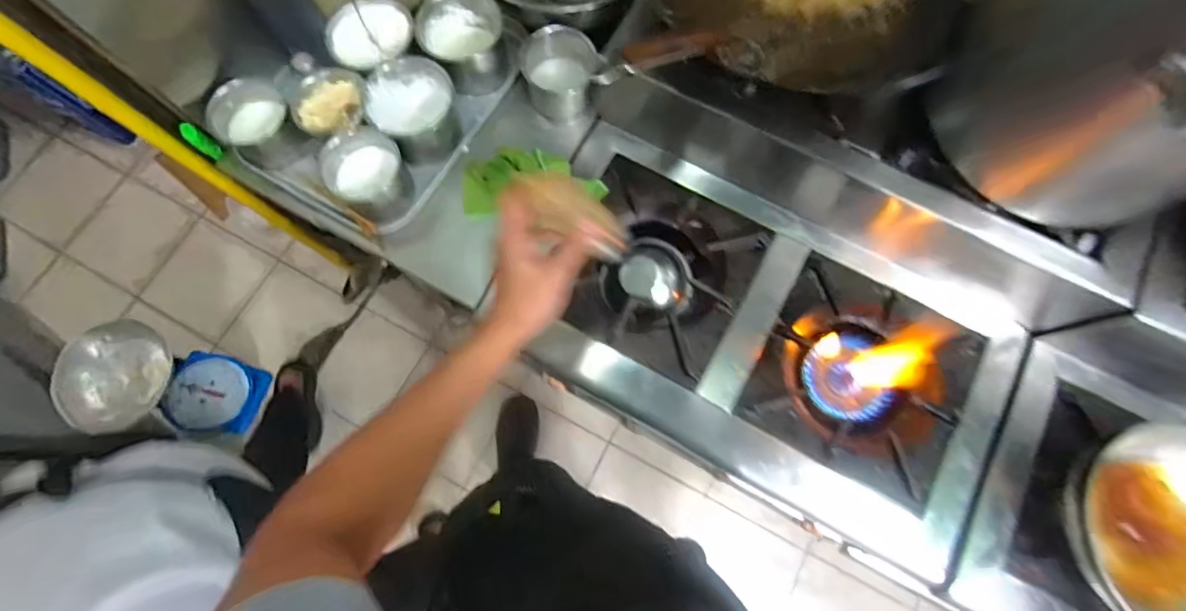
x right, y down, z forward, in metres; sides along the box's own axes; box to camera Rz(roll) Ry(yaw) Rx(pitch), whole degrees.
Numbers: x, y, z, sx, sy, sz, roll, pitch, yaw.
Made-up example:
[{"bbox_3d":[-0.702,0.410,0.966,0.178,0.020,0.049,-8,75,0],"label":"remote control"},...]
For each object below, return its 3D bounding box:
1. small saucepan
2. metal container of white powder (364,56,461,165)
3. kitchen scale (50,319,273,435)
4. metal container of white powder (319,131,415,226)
[{"bbox_3d":[0.039,-0.391,0.801,0.306,0.112,0.104,-8,75,12],"label":"small saucepan"},{"bbox_3d":[-0.282,-0.312,0.815,0.126,0.116,0.127,0,75,0],"label":"metal container of white powder"},{"bbox_3d":[-1.072,0.194,1.282,0.304,0.313,0.231,15,76,4],"label":"kitchen scale"},{"bbox_3d":[-0.344,-0.200,0.794,0.108,0.116,0.116,0,75,0],"label":"metal container of white powder"}]

